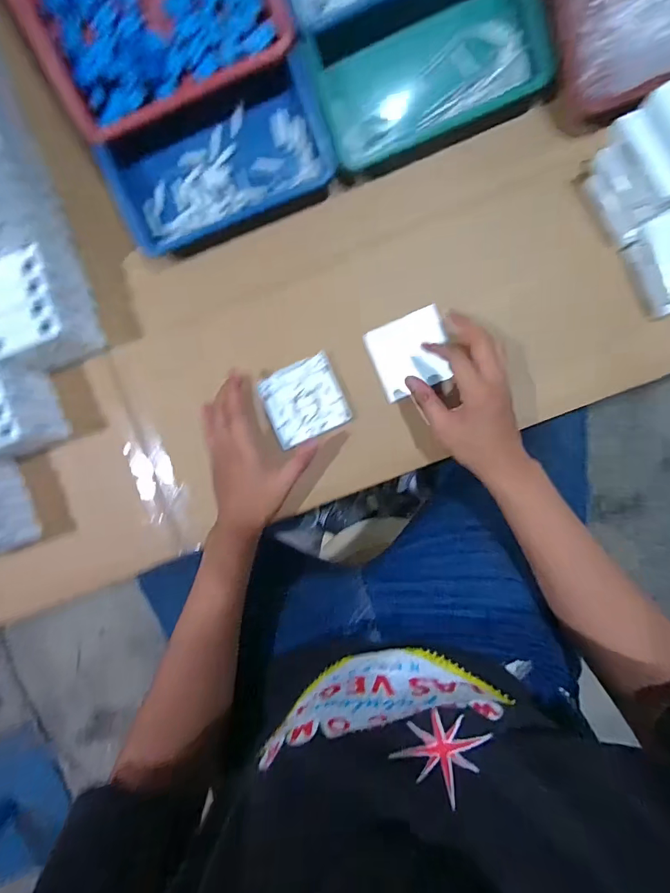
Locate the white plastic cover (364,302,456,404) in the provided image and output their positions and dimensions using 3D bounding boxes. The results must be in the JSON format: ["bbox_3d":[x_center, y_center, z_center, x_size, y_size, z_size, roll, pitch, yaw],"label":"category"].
[{"bbox_3d":[0.089,-0.108,0.506,0.088,0.014,0.087,-20,92,5],"label":"white plastic cover"}]

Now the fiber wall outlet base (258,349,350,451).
[{"bbox_3d":[-0.037,-0.054,0.516,0.092,0.011,0.089,-24,92,5],"label":"fiber wall outlet base"}]

